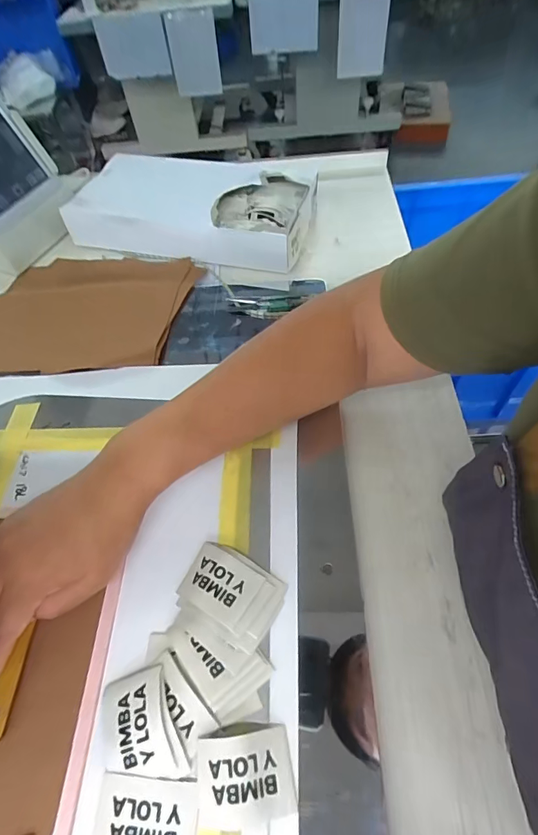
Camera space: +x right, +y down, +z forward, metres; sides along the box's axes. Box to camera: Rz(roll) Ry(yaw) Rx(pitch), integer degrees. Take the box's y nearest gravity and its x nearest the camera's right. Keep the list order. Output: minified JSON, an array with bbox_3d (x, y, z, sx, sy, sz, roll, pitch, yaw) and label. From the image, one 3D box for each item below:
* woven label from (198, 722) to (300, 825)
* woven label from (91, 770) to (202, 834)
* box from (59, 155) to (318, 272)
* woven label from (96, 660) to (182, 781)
[{"bbox_3d":[-0.015,0.201,0.241,0.054,0.010,0.043,-7,55,1],"label":"woven label"},{"bbox_3d":[-0.069,0.222,0.237,0.058,0.005,0.035,1,55,7],"label":"woven label"},{"bbox_3d":[-0.101,-0.277,0.564,0.306,0.053,0.136,12,57,14],"label":"box"},{"bbox_3d":[-0.082,0.187,0.258,0.046,0.010,0.056,-13,55,-3],"label":"woven label"}]

